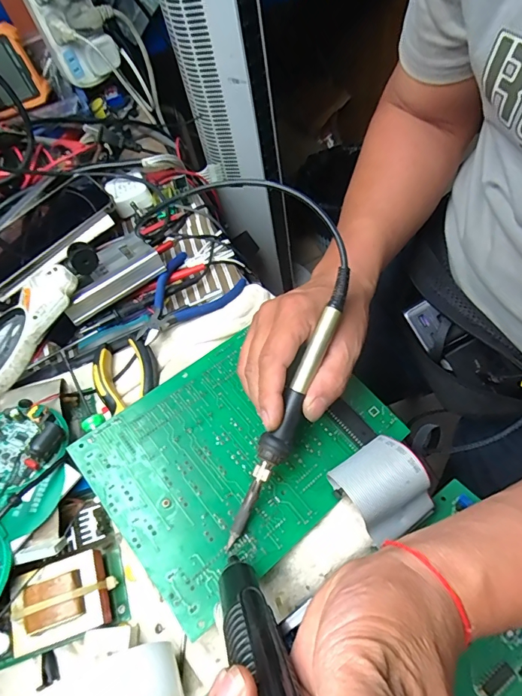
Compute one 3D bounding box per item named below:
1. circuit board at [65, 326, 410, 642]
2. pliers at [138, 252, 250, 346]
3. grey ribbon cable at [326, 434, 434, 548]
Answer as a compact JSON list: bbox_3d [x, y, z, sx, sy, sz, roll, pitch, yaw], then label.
[{"bbox_3d":[-0.014,0.074,0.332,0.213,0.029,0.156,-36,63,-20],"label":"circuit board"},{"bbox_3d":[-0.079,-0.046,0.415,0.079,0.023,0.114,26,68,22],"label":"pliers"},{"bbox_3d":[0.084,0.098,0.291,0.053,0.052,0.060,-32,60,-9],"label":"grey ribbon cable"}]

